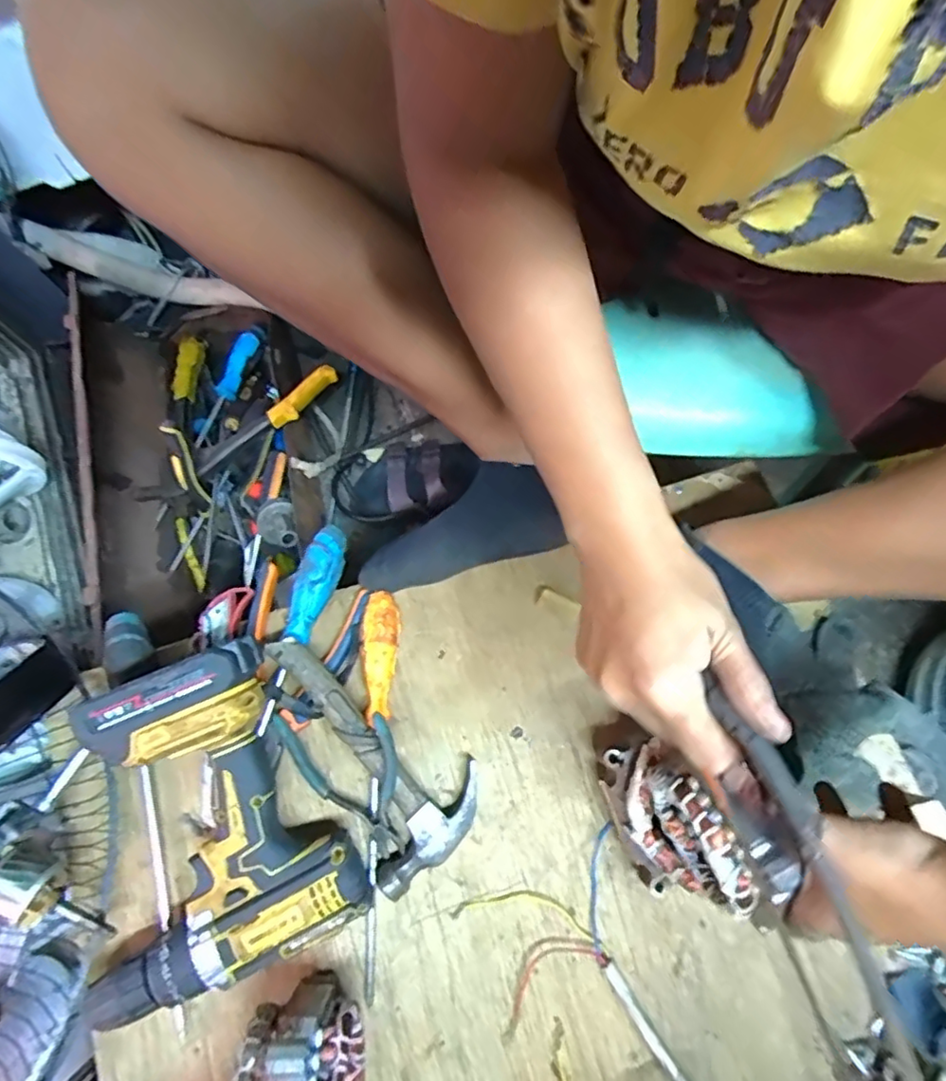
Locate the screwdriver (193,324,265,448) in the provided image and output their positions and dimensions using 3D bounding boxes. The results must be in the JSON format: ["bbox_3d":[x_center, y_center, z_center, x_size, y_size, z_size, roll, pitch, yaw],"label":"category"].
[{"bbox_3d":[-0.333,-0.209,0.816,0.027,0.027,0.184,22,75,6],"label":"screwdriver"}]

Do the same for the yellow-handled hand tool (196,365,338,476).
[{"bbox_3d":[-0.254,-0.151,0.766,0.023,0.041,0.210,41,78,10],"label":"yellow-handled hand tool"}]

